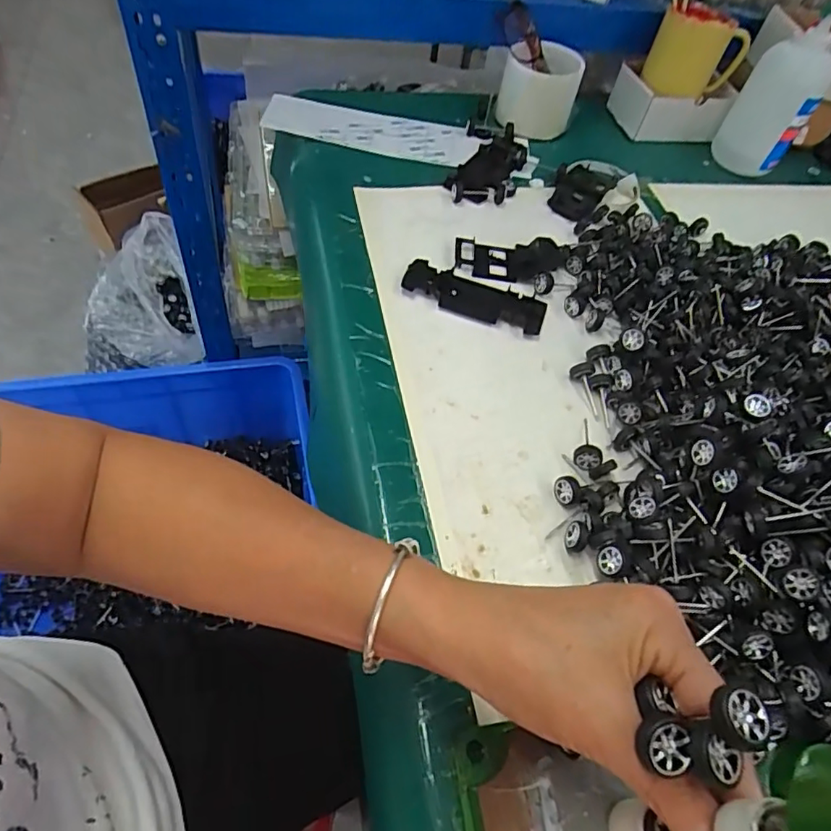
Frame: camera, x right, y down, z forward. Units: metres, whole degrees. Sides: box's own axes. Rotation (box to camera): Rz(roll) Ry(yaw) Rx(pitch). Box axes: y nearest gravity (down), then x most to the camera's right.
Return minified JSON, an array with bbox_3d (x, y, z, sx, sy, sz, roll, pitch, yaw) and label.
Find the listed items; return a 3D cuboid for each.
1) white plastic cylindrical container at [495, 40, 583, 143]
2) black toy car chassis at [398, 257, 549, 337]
[{"bbox_3d":[0.143,-0.377,0.666,0.087,0.073,0.094,4,54,-6],"label":"white plastic cylindrical container"},{"bbox_3d":[0.052,-0.106,0.502,0.125,0.009,0.047,18,54,4],"label":"black toy car chassis"}]

